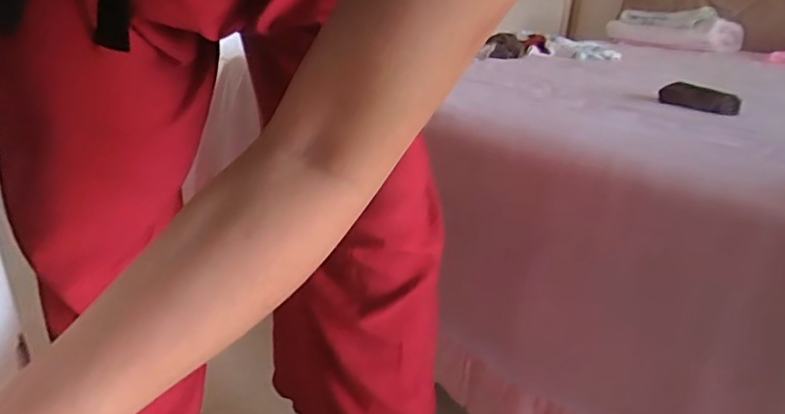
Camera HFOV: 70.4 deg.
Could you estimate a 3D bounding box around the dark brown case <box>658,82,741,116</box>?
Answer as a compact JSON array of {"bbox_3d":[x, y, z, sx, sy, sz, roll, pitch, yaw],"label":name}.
[{"bbox_3d":[0.468,-0.167,0.852,0.038,0.032,0.129,-4,22,-19],"label":"dark brown case"}]

